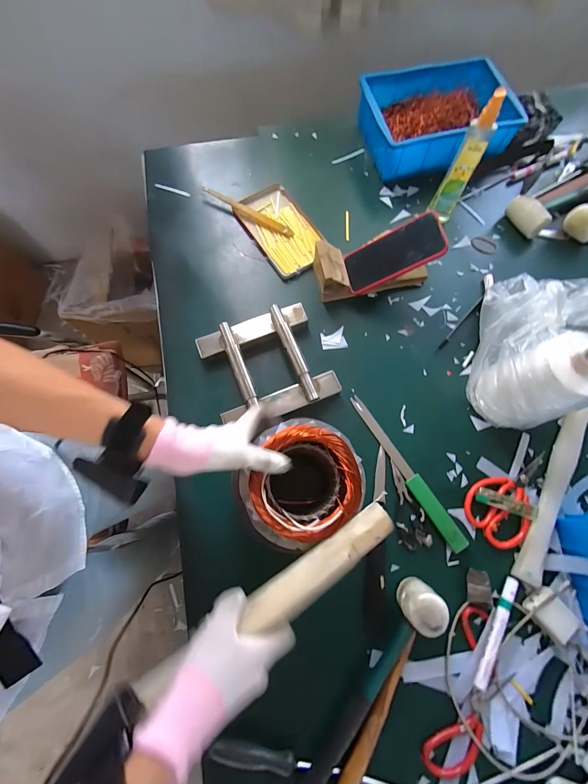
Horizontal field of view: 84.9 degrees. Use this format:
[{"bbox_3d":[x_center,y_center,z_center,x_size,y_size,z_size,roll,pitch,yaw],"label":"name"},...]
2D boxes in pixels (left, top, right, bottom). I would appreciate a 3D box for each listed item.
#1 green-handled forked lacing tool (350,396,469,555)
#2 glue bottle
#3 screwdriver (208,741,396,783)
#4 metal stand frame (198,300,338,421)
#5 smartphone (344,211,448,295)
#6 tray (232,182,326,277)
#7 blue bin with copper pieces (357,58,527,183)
[{"bbox_3d":[0.172,0.118,0.499,0.025,0.019,0.266,-31,76,-9],"label":"green-handled forked lacing tool"},{"bbox_3d":[0.294,-0.392,0.559,0.042,0.211,0.028,17,74,4],"label":"glue bottle"},{"bbox_3d":[0.018,0.465,0.399,0.244,0.026,0.020,11,74,3],"label":"screwdriver"},{"bbox_3d":[-0.046,-0.046,0.540,0.193,0.042,0.180,-22,75,-7],"label":"metal stand frame"},{"bbox_3d":[0.168,-0.235,0.549,0.162,0.016,0.082,-18,72,28],"label":"smartphone"},{"bbox_3d":[-0.024,-0.325,0.641,0.119,0.014,0.196,-33,77,-9],"label":"tray"},{"bbox_3d":[0.294,-0.560,0.658,0.302,0.104,0.210,-11,74,-3],"label":"blue bin with copper pieces"}]

